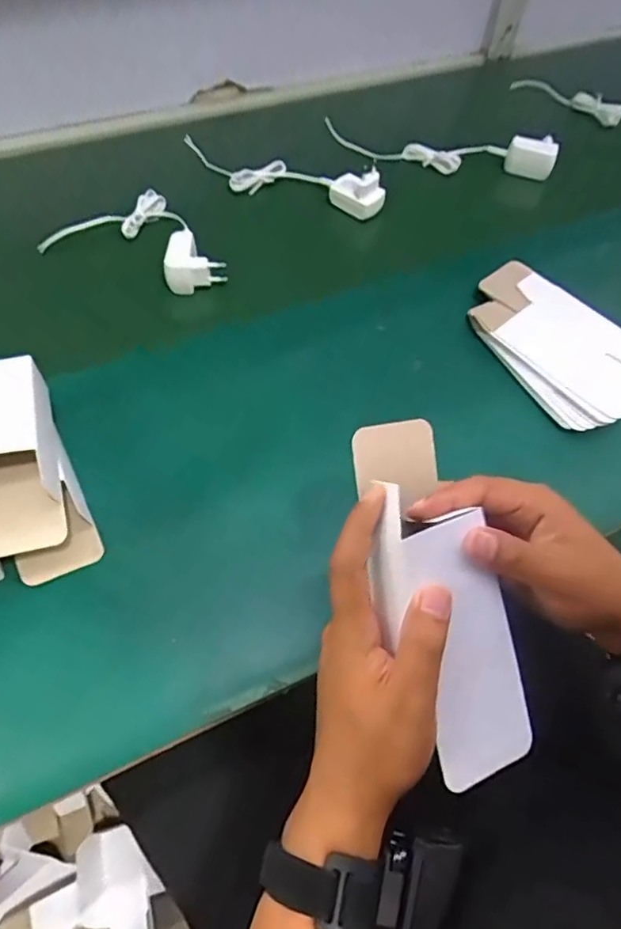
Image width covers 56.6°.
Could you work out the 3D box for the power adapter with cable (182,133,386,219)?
[{"bbox_3d":[-0.039,-0.357,0.713,0.268,0.052,0.056,17,60,7],"label":"power adapter with cable"}]

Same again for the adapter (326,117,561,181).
[{"bbox_3d":[0.180,-0.410,0.765,0.311,0.047,0.051,2,59,-1],"label":"adapter"}]

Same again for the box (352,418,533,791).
[{"bbox_3d":[0.072,0.073,0.323,0.074,0.056,0.199,-18,86,-13],"label":"box"}]

